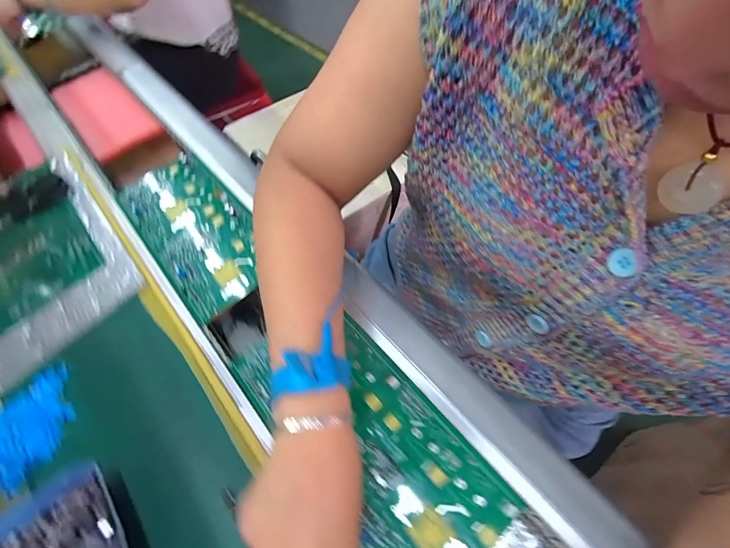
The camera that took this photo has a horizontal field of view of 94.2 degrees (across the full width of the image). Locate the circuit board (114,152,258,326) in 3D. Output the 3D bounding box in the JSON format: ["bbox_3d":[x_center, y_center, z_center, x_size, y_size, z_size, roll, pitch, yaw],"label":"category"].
[{"bbox_3d":[-0.217,-0.062,0.435,0.116,0.012,0.251,-39,66,-16],"label":"circuit board"}]

